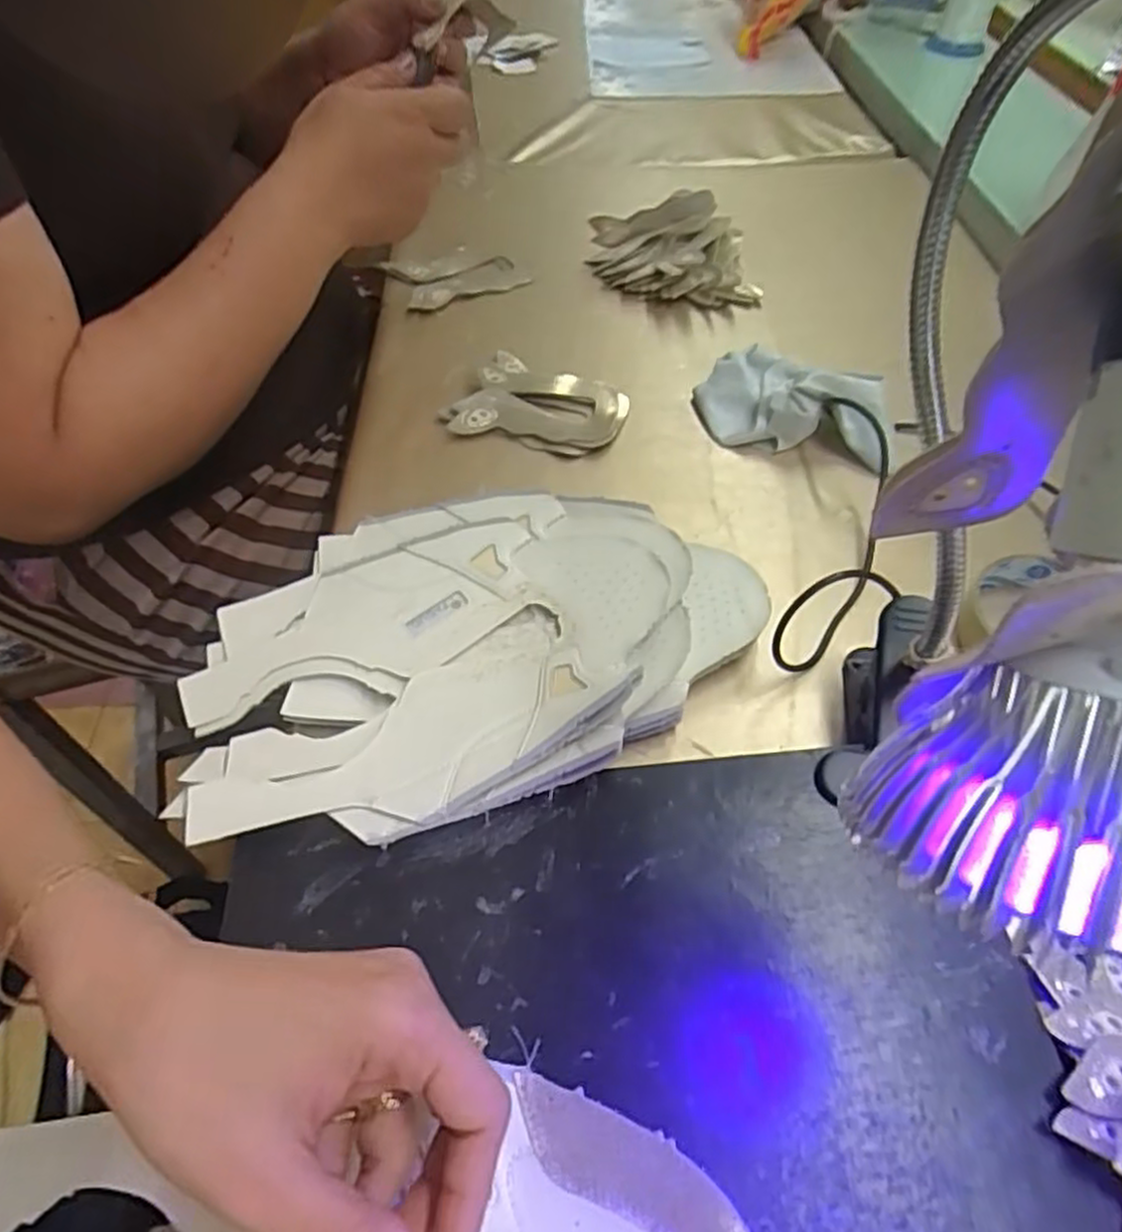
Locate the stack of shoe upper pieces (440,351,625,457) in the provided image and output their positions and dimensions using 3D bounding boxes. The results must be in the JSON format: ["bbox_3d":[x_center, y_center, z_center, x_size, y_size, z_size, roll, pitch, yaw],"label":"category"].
[{"bbox_3d":[-0.015,-0.148,0.520,0.117,0.014,0.079,17,54,12],"label":"stack of shoe upper pieces"}]

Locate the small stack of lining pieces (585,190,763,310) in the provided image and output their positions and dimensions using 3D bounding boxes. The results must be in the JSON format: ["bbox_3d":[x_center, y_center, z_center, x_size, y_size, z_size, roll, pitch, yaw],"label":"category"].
[{"bbox_3d":[0.093,-0.295,0.613,0.130,0.047,0.093,-3,53,-3],"label":"small stack of lining pieces"}]

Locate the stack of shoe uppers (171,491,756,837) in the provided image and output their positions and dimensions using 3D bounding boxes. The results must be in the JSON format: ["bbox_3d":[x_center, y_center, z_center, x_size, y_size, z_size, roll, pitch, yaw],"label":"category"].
[{"bbox_3d":[-0.043,0.010,0.379,0.283,0.041,0.192,-16,55,-13],"label":"stack of shoe uppers"}]

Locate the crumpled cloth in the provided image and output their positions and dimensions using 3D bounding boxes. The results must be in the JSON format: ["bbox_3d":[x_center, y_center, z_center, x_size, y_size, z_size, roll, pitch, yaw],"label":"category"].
[{"bbox_3d":[0.161,-0.153,0.511,0.131,0.040,0.093,17,54,12],"label":"crumpled cloth"}]

